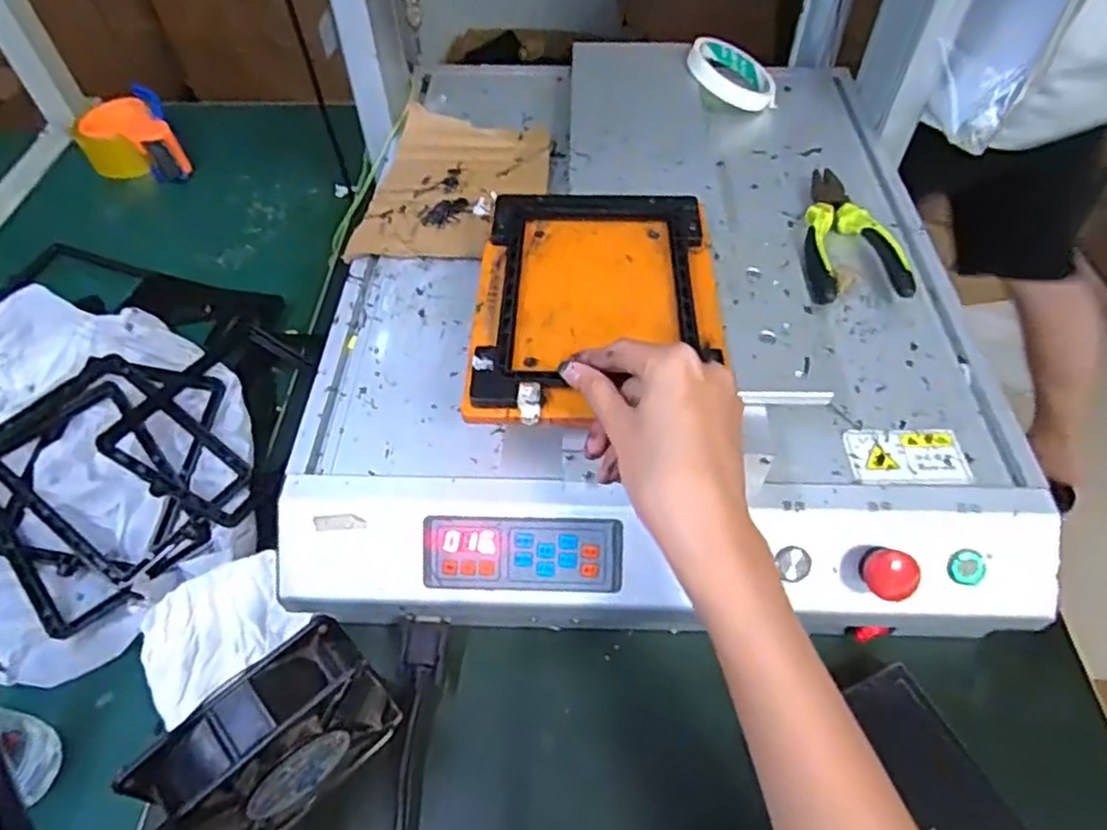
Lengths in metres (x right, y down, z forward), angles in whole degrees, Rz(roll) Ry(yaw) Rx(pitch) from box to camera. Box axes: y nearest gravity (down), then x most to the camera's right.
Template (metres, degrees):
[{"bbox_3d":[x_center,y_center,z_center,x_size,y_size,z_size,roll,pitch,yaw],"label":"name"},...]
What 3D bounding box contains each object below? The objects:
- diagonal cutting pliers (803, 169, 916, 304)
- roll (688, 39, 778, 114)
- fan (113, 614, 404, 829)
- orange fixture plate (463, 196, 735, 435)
[{"bbox_3d":[0.231,-0.143,0.525,0.068,0.019,0.152,6,53,5],"label":"diagonal cutting pliers"},{"bbox_3d":[0.172,-0.334,0.661,0.087,0.020,0.082,9,60,-17],"label":"roll"},{"bbox_3d":[-0.150,0.185,0.375,0.118,0.123,0.041,-37,61,-24],"label":"fan"},{"bbox_3d":[0.029,-0.077,0.430,0.153,0.014,0.195,1,53,1],"label":"orange fixture plate"}]

